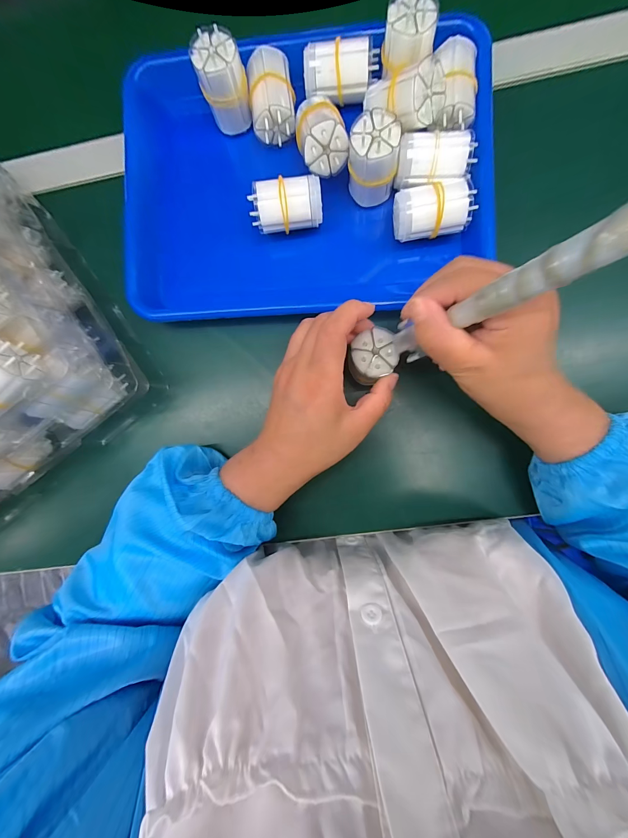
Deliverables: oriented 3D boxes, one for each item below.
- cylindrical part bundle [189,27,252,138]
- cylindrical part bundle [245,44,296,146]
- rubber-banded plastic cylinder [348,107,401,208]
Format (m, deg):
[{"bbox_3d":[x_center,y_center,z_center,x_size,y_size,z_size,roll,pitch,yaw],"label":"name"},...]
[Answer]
[{"bbox_3d":[-0.078,-0.294,0.276,0.037,0.055,0.031,-8,88,5],"label":"cylindrical part bundle"},{"bbox_3d":[-0.038,-0.289,0.281,0.039,0.030,0.059,-7,88,5],"label":"cylindrical part bundle"},{"bbox_3d":[0.049,-0.217,0.265,0.038,0.060,0.032,-9,88,5],"label":"rubber-banded plastic cylinder"}]

